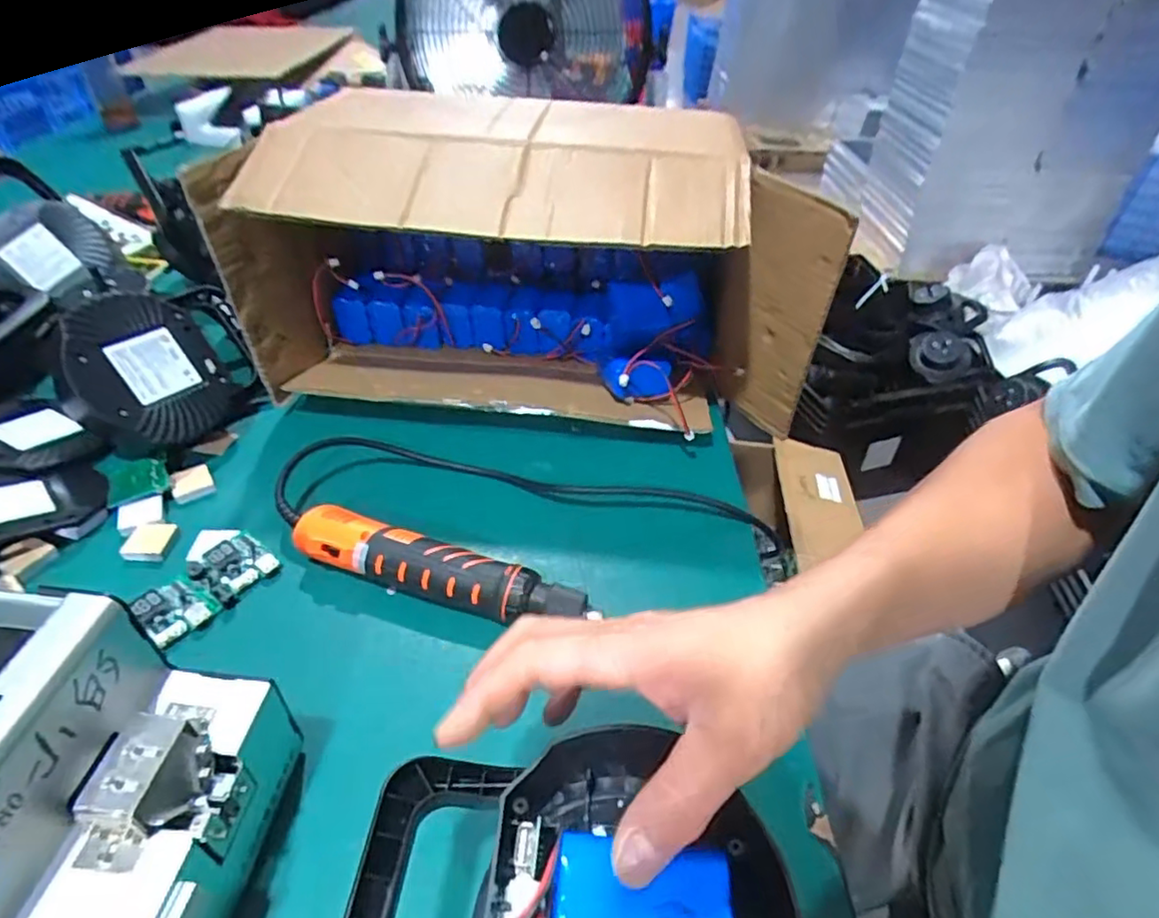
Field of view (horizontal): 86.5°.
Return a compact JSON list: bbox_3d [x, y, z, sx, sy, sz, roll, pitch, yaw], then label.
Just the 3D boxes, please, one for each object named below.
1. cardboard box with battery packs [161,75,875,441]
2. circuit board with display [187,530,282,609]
[{"bbox_3d":[-0.045,-0.180,0.590,0.491,0.241,0.209,8,42,2],"label":"cardboard box with battery packs"},{"bbox_3d":[-0.262,0.078,0.464,0.047,0.016,0.049,27,46,22],"label":"circuit board with display"}]

